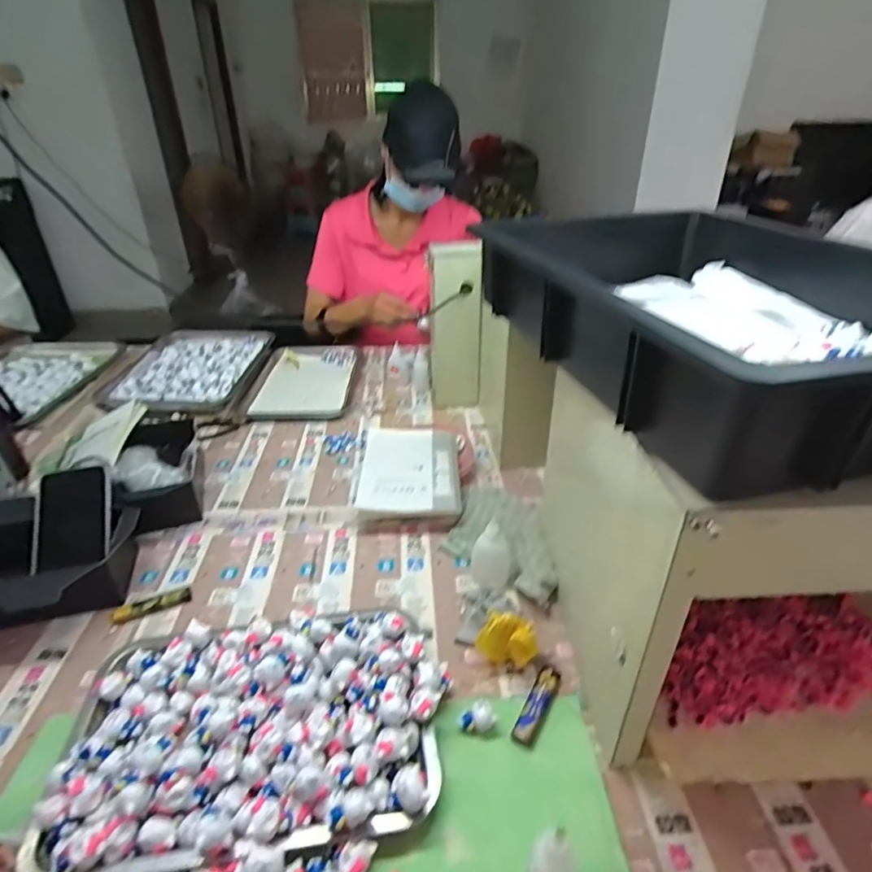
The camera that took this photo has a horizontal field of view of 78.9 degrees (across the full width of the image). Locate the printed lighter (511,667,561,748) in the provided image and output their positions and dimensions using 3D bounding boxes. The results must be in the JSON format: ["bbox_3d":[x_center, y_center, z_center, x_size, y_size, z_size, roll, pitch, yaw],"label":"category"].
[{"bbox_3d":[0.095,0.250,0.492,0.019,0.013,0.078,17,36,28],"label":"printed lighter"}]

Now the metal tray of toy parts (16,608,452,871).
[{"bbox_3d":[-0.152,0.251,0.468,0.306,0.051,0.203,-5,32,-5],"label":"metal tray of toy parts"}]

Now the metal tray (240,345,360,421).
[{"bbox_3d":[-0.270,-0.123,1.102,0.194,0.014,0.318,-2,32,0],"label":"metal tray"}]

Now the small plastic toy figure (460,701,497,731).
[{"bbox_3d":[0.039,0.253,0.476,0.029,0.017,0.024,-27,40,-35],"label":"small plastic toy figure"}]

